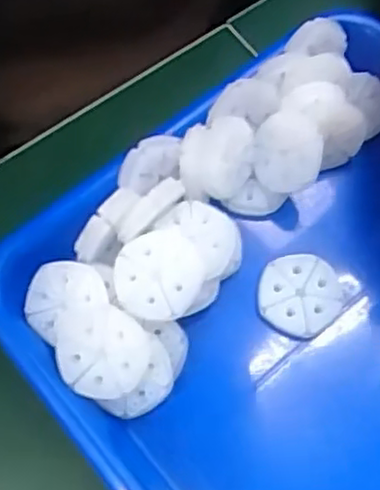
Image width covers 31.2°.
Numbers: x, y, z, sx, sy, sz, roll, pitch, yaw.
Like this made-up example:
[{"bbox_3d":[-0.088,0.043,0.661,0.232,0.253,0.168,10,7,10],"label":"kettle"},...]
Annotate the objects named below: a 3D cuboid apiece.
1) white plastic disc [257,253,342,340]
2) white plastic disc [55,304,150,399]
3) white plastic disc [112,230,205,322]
[{"bbox_3d":[0.050,0.023,0.314,0.038,0.004,0.036,-2,71,6],"label":"white plastic disc"},{"bbox_3d":[-0.037,0.045,0.285,0.038,0.004,0.037,0,90,2],"label":"white plastic disc"},{"bbox_3d":[-0.014,0.012,0.296,0.038,0.007,0.038,0,68,0],"label":"white plastic disc"}]

